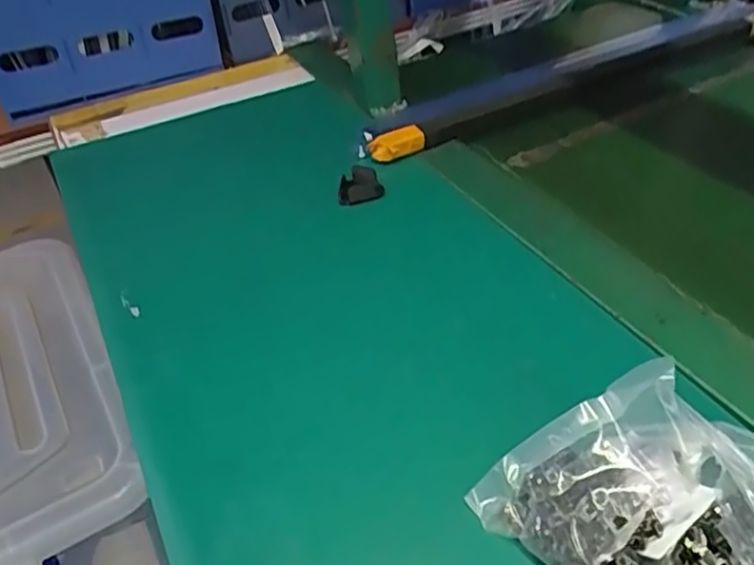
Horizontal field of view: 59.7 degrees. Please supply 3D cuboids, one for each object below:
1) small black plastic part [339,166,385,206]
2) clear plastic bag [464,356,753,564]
[{"bbox_3d":[-0.016,-0.084,0.574,0.037,0.022,0.035,-11,40,-5],"label":"small black plastic part"},{"bbox_3d":[0.129,0.096,0.295,0.166,0.069,0.090,12,43,21],"label":"clear plastic bag"}]

